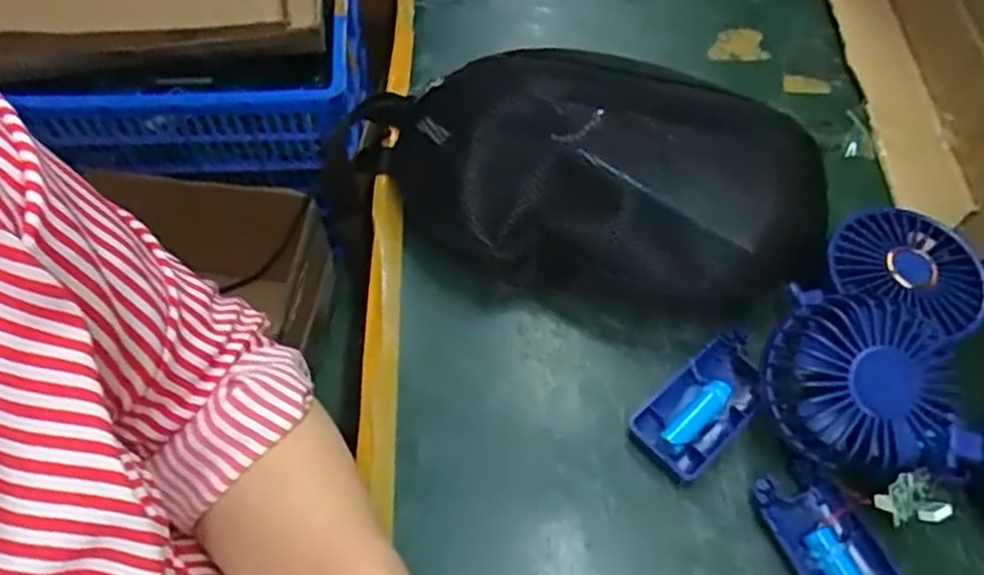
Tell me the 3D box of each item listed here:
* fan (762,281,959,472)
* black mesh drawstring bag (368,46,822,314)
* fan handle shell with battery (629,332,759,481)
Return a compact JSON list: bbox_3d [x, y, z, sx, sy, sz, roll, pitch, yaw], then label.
[{"bbox_3d":[0.184,0.048,0.371,0.086,0.040,0.084,15,88,8],"label":"fan"},{"bbox_3d":[0.052,-0.063,0.449,0.290,0.086,0.129,17,60,8],"label":"black mesh drawstring bag"},{"bbox_3d":[0.120,0.064,0.409,0.090,0.018,0.044,-39,68,-22],"label":"fan handle shell with battery"}]

